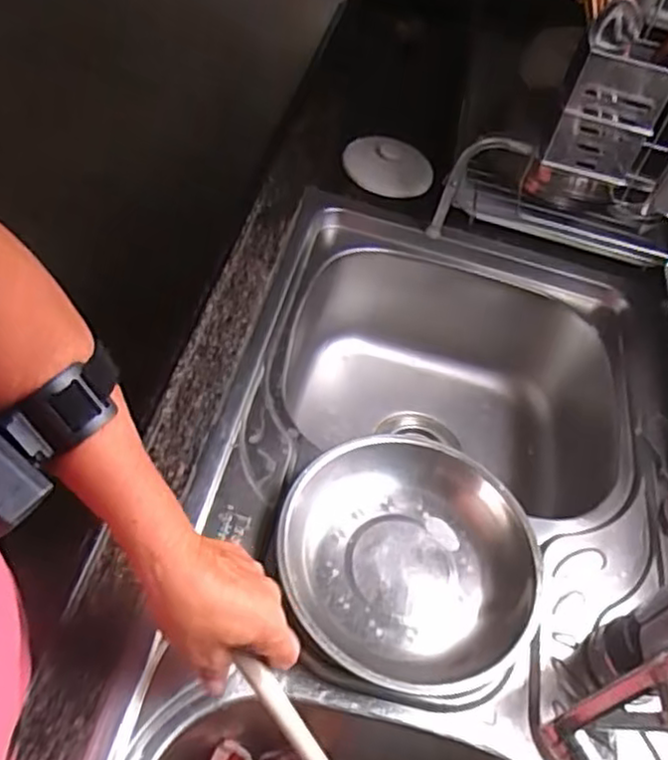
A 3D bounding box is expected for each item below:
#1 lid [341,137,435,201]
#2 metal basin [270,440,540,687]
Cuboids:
[{"bbox_3d":[0.068,-0.269,0.871,0.110,0.025,0.091,13,50,-2],"label":"lid"},{"bbox_3d":[0.058,0.144,0.552,0.198,0.055,0.197,6,51,-8],"label":"metal basin"}]

